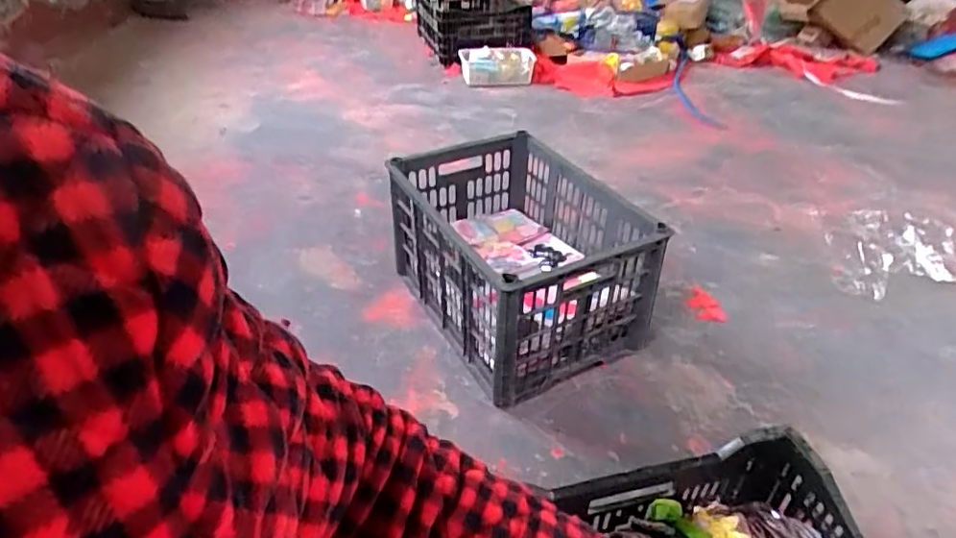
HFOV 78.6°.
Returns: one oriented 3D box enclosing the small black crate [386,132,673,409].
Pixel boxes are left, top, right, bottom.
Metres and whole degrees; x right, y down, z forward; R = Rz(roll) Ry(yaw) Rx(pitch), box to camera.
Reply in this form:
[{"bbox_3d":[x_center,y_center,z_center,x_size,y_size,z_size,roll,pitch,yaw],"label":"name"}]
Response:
[{"bbox_3d":[0.063,-0.043,1.145,0.322,0.264,0.515,-17,38,-23],"label":"small black crate"}]

